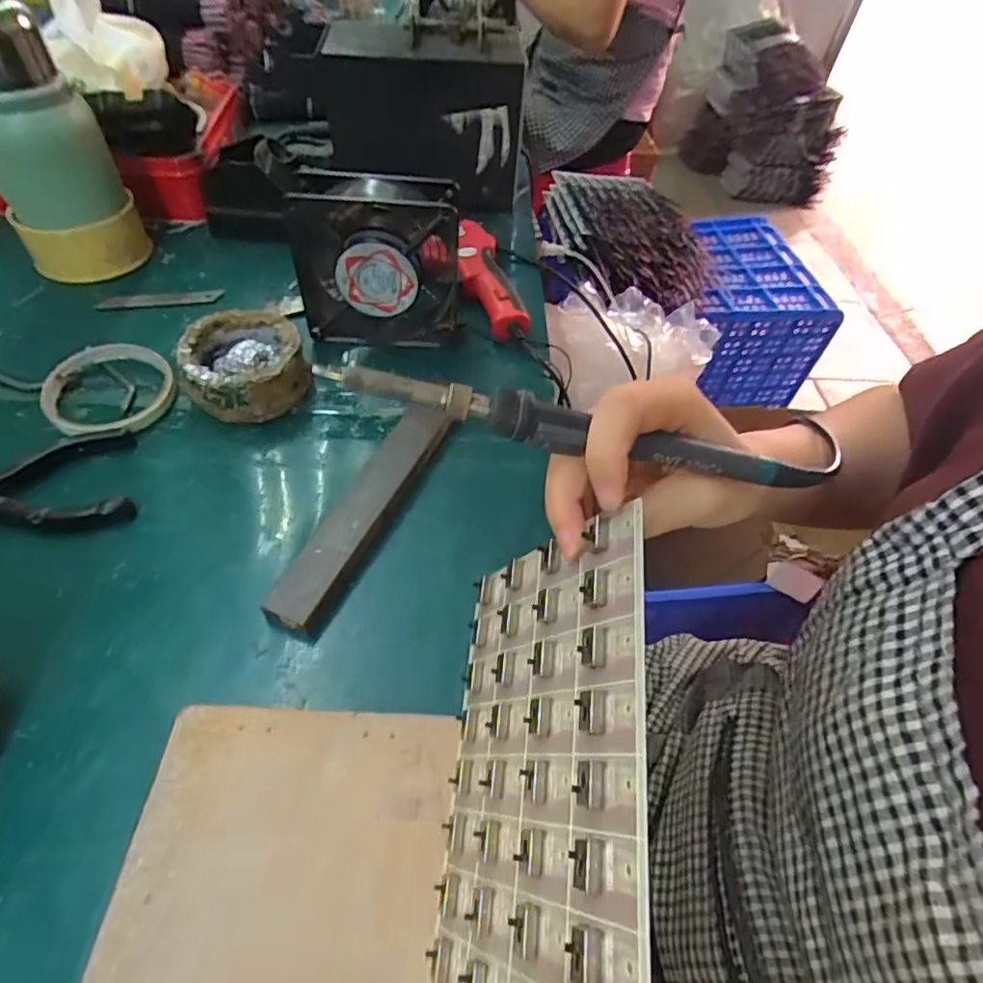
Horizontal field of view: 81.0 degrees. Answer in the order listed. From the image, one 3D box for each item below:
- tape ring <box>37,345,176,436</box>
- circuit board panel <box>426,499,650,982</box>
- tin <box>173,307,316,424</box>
[{"bbox_3d":[-0.280,-0.075,0.418,0.095,0.013,0.083,29,55,17],"label":"tape ring"},{"bbox_3d":[0.014,0.096,0.212,0.009,0.114,0.159,20,59,-23],"label":"circuit board panel"},{"bbox_3d":[-0.180,-0.093,0.425,0.082,0.039,0.081,-1,52,-6],"label":"tin"}]

